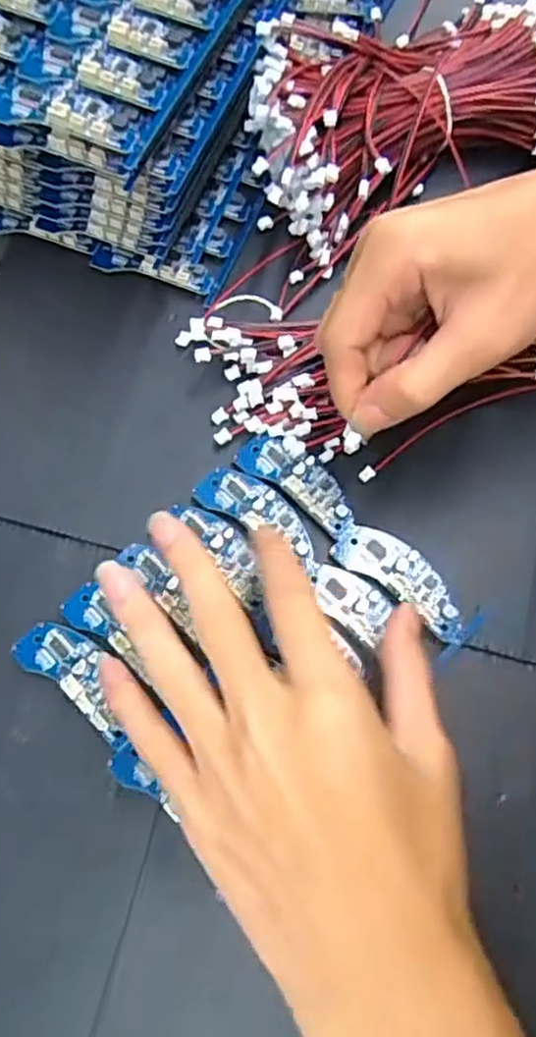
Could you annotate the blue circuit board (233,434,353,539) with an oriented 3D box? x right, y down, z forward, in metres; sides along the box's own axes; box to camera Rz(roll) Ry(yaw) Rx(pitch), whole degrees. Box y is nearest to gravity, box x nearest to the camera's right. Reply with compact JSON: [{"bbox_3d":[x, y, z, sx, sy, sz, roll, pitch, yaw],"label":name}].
[{"bbox_3d":[0.014,-0.019,0.322,0.062,0.006,0.024,35,75,11],"label":"blue circuit board"}]

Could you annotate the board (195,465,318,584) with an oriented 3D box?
[{"bbox_3d":[-0.001,-0.003,0.314,0.069,0.007,0.026,33,74,12],"label":"board"}]

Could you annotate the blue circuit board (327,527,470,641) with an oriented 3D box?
[{"bbox_3d":[0.062,0.026,0.307,0.067,0.004,0.025,36,81,13],"label":"blue circuit board"}]

